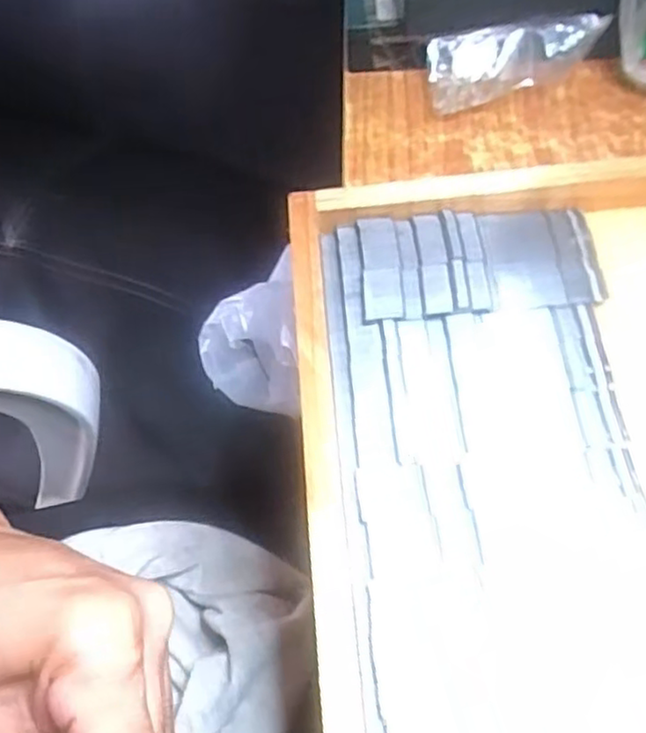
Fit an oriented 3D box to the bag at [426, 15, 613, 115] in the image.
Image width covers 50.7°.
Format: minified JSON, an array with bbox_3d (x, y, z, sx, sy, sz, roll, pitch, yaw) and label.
[{"bbox_3d":[0.098,-0.155,0.347,0.086,0.023,0.034,-8,61,0],"label":"bag"}]

